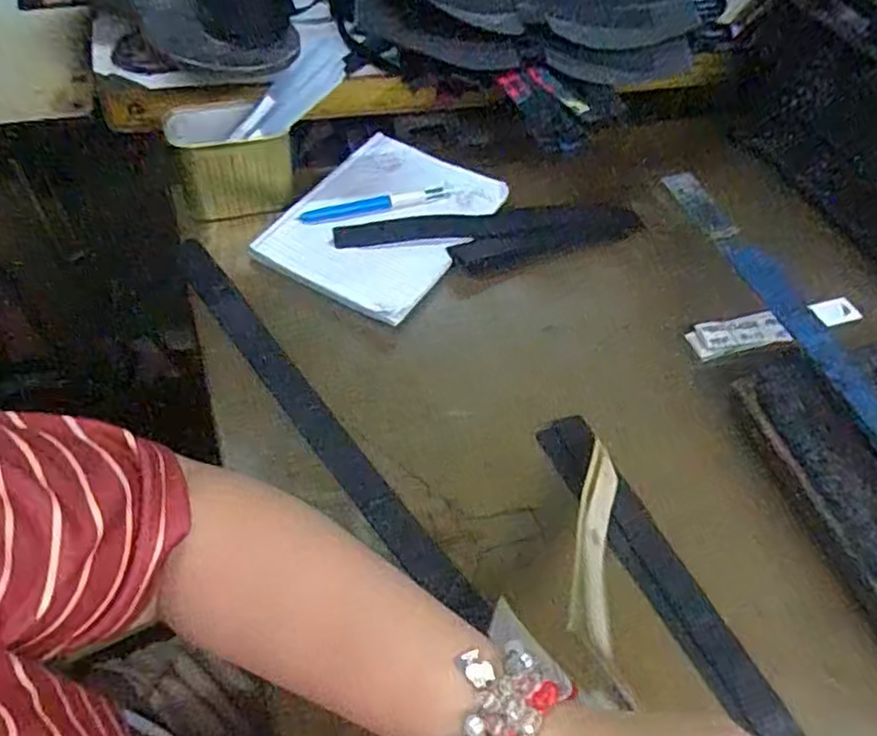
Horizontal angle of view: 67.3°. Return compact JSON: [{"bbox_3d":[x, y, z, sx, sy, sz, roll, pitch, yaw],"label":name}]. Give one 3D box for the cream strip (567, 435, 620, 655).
[{"bbox_3d":[0.095,0.105,0.400,0.023,0.025,0.165,16,33,8],"label":"cream strip"}]

